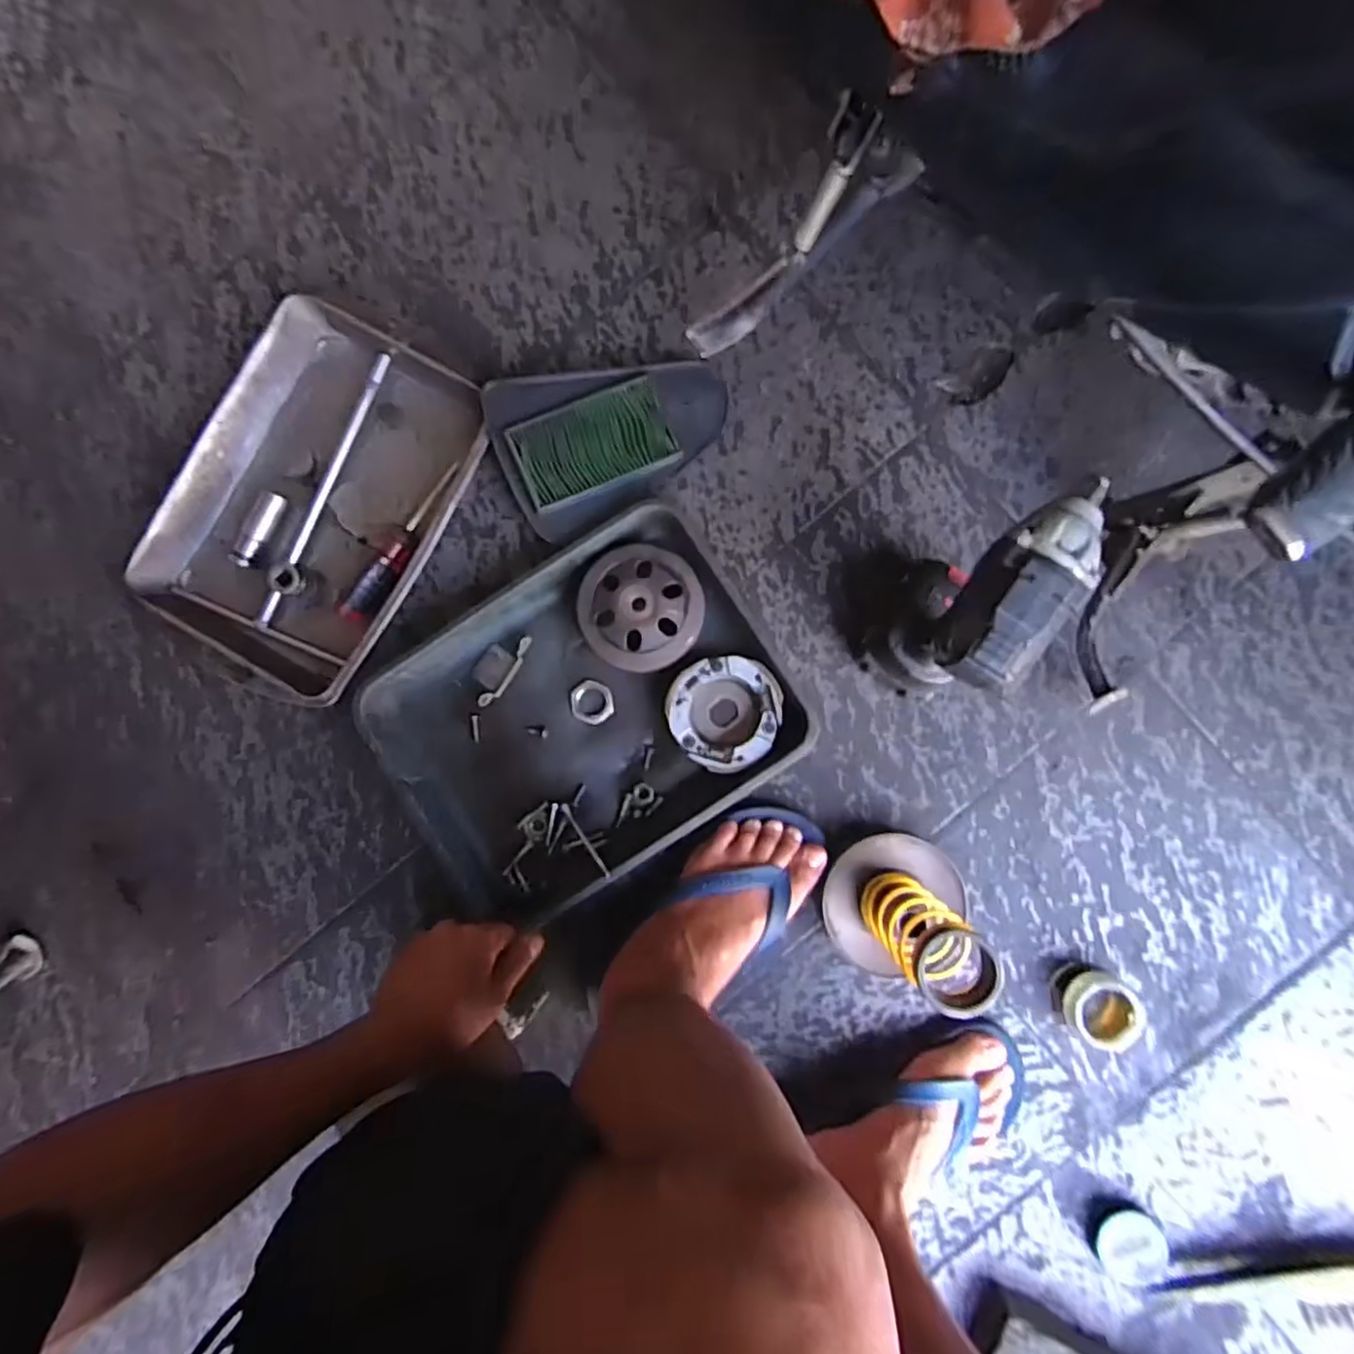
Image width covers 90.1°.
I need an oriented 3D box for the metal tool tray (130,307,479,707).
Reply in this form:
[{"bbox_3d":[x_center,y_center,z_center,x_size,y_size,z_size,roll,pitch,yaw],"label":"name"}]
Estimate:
[{"bbox_3d":[-0.350,-0.171,0.667,0.256,0.051,0.354,28,89,3],"label":"metal tool tray"}]

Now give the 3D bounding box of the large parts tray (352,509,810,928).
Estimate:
[{"bbox_3d":[-0.092,0.045,0.636,0.374,0.048,0.284,-34,87,1],"label":"large parts tray"}]

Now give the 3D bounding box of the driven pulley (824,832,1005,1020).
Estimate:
[{"bbox_3d":[0.189,0.197,0.553,0.120,0.167,0.101,-37,87,1],"label":"driven pulley"}]

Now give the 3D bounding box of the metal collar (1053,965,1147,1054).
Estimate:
[{"bbox_3d":[0.377,0.295,0.606,0.065,0.041,0.058,42,90,3],"label":"metal collar"}]

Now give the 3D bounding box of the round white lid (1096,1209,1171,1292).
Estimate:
[{"bbox_3d":[0.407,0.511,0.599,0.069,0.010,0.059,43,90,3],"label":"round white lid"}]

